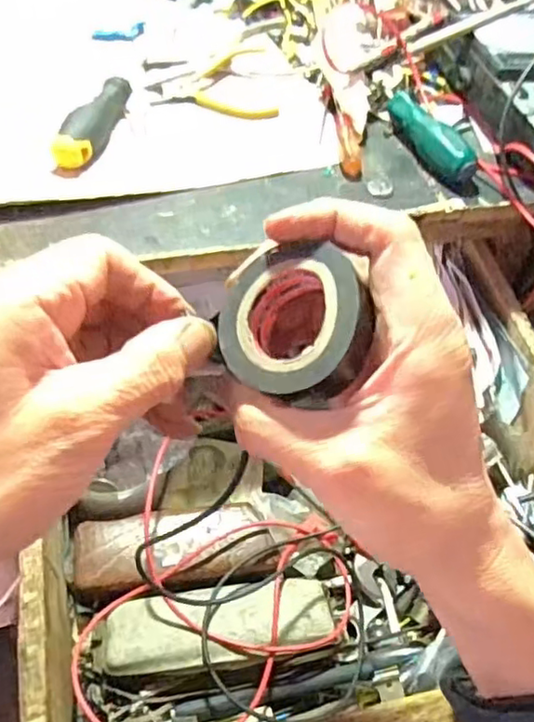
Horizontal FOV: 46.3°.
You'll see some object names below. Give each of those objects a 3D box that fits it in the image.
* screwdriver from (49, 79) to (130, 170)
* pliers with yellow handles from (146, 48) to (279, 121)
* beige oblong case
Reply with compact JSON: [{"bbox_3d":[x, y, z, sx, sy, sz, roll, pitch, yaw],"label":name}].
[{"bbox_3d":[-0.123,-0.175,0.453,0.025,0.026,0.092,18,54,8],"label":"screwdriver"},{"bbox_3d":[-0.045,-0.227,0.509,0.098,0.016,0.080,-2,54,-7],"label":"pliers with yellow handles"},{"bbox_3d":[-0.030,0.176,0.420,0.152,0.025,0.051,-4,53,-11],"label":"beige oblong case"}]

